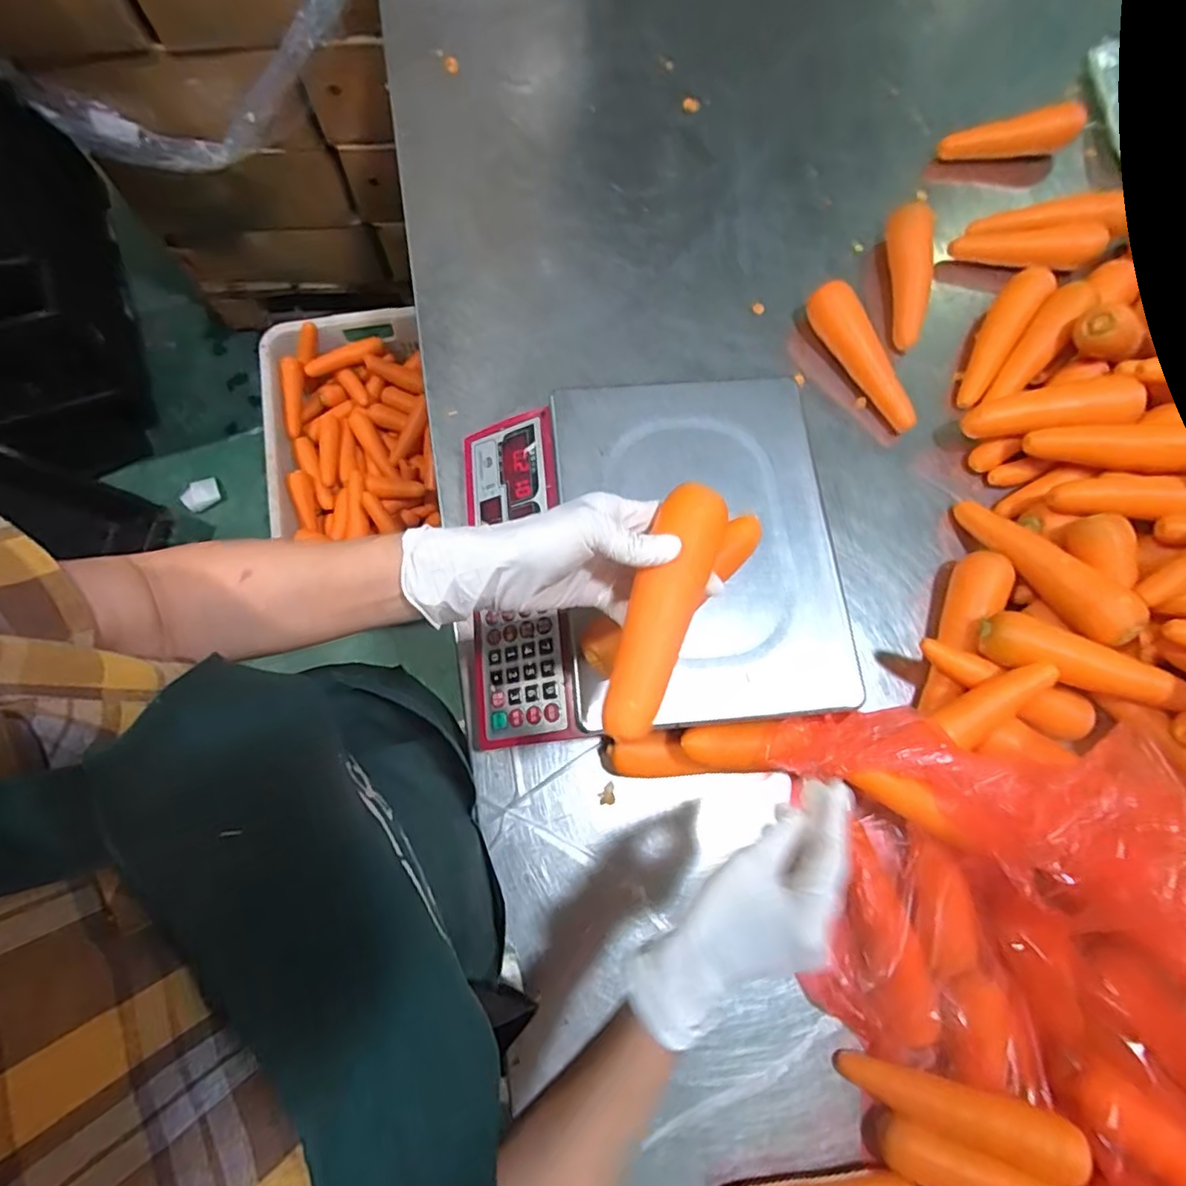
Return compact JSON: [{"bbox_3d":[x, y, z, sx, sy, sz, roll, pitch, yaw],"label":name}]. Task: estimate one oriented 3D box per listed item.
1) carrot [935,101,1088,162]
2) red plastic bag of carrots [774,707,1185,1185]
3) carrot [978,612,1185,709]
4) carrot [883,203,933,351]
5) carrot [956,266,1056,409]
[{"bbox_3d":[0.539,-0.580,0.759,0.193,0.048,0.042,-14,74,-6],"label":"carrot"},{"bbox_3d":[0.314,0.336,0.397,0.289,0.141,0.494,-4,73,-3],"label":"red plastic bag of carrots"},{"bbox_3d":[0.419,0.060,0.507,0.153,0.034,0.046,20,73,4],"label":"carrot"},{"bbox_3d":[0.363,-0.367,0.685,0.040,0.054,0.173,5,73,-1],"label":"carrot"},{"bbox_3d":[0.450,-0.281,0.661,0.038,0.030,0.180,31,87,7],"label":"carrot"}]

